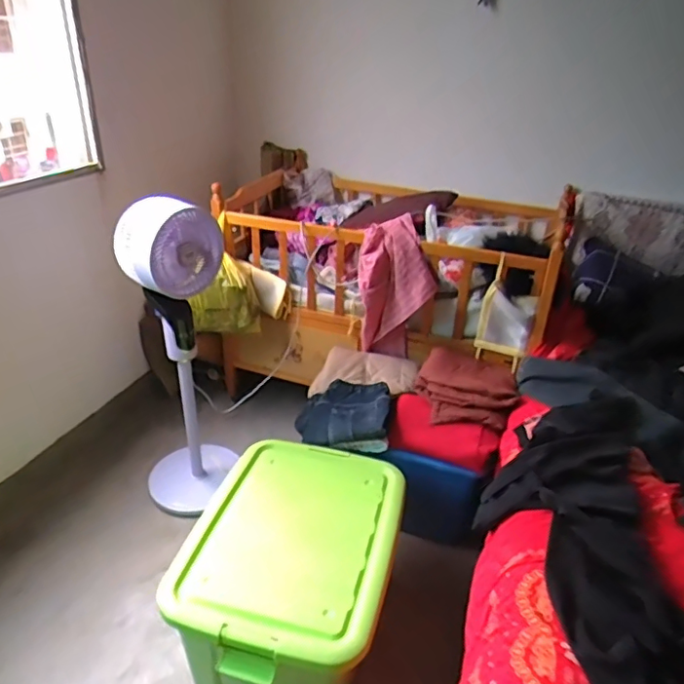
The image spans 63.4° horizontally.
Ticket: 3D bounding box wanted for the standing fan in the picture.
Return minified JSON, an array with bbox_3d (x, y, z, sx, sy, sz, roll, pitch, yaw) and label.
[{"bbox_3d":[-0.492,0.070,1.714,0.279,0.991,0.232,-7,30,-17],"label":"standing fan"}]

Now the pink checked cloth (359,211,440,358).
[{"bbox_3d":[0.194,-0.170,1.982,0.261,0.459,0.181,6,29,7],"label":"pink checked cloth"}]

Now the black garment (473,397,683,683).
[{"bbox_3d":[0.533,0.393,1.271,0.386,0.135,0.892,10,30,13],"label":"black garment"}]

